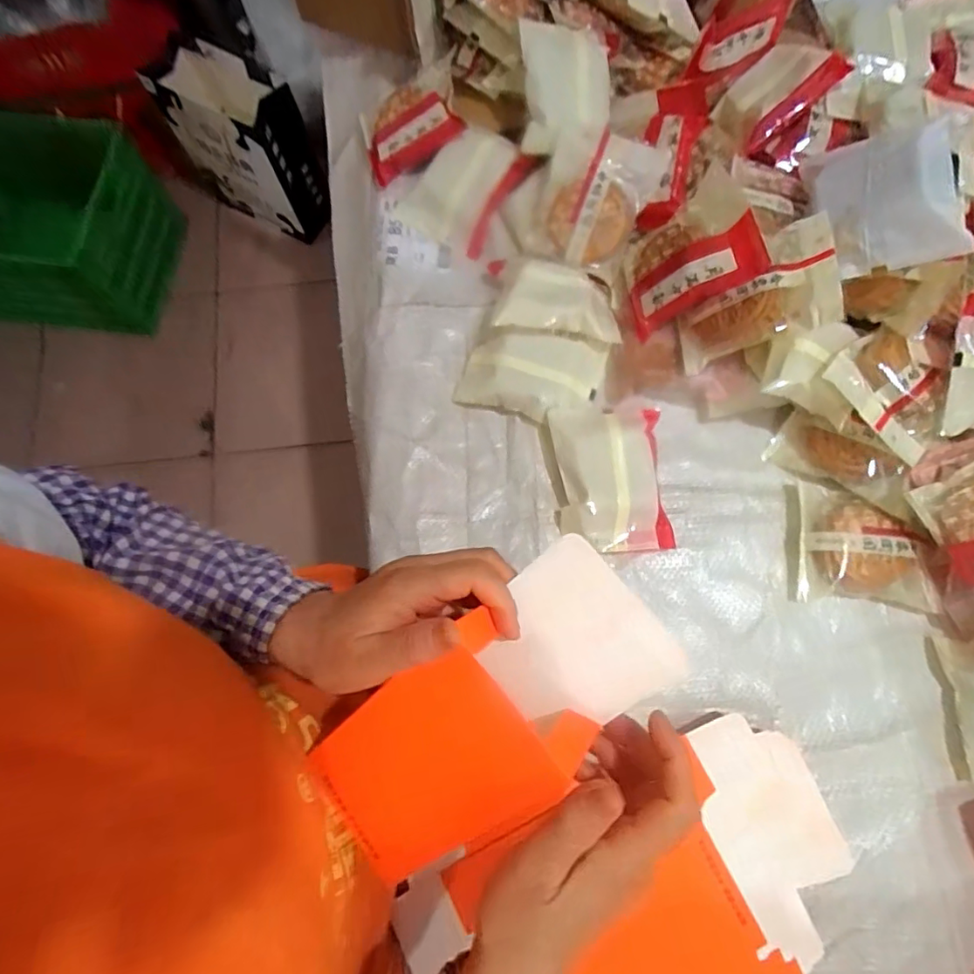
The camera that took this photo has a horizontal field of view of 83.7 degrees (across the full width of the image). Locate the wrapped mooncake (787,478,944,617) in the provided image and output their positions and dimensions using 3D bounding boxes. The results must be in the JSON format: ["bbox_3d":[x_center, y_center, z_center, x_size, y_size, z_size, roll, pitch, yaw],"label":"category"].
[{"bbox_3d":[0.307,0.048,0.441,0.106,0.028,0.092,4,76,2],"label":"wrapped mooncake"}]

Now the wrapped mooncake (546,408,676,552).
[{"bbox_3d":[0.104,-0.009,0.456,0.094,0.034,0.128,-3,76,0],"label":"wrapped mooncake"}]

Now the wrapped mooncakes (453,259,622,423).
[{"bbox_3d":[0.049,-0.129,0.479,0.117,0.042,0.146,22,78,6],"label":"wrapped mooncakes"}]

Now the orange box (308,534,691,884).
[{"bbox_3d":[-0.002,0.133,0.301,0.219,0.034,0.101,-43,79,9],"label":"orange box"}]

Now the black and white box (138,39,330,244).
[{"bbox_3d":[-0.514,-0.712,1.162,0.278,0.313,0.131,25,78,7],"label":"black and white box"}]

